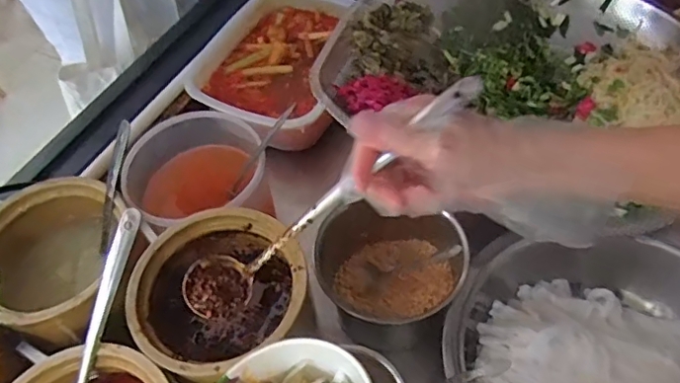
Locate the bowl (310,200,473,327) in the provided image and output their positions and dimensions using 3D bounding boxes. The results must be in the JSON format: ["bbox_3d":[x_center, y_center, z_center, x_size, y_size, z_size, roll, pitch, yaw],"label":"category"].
[{"bbox_3d":[0.055,0.099,0.601,0.142,0.108,0.134,5,54,8],"label":"bowl"}]

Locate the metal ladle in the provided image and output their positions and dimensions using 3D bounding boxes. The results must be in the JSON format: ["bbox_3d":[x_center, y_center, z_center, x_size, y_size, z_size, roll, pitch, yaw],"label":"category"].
[{"bbox_3d":[-0.011,0.004,0.396,0.260,0.036,0.048,-40,54,17],"label":"metal ladle"}]

